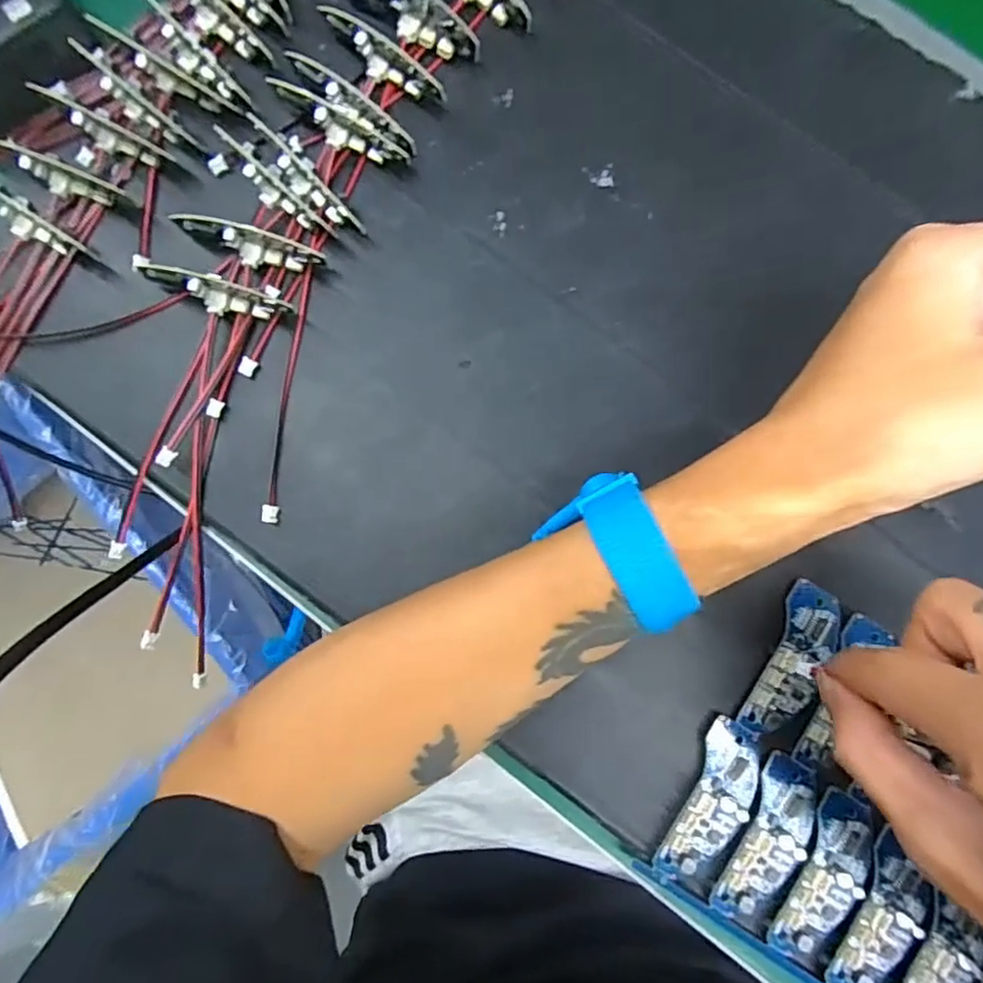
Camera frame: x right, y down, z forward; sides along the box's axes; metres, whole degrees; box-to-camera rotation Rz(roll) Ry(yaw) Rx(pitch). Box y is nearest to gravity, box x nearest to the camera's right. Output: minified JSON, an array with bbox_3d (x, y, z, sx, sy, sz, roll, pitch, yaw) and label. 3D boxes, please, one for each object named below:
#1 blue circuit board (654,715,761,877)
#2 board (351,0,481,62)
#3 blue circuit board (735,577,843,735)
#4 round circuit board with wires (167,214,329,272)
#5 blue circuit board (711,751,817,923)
[{"bbox_3d":[0.089,0.125,0.240,0.024,0.009,0.063,26,85,2],"label":"blue circuit board"},{"bbox_3d":[-0.036,-0.209,0.264,0.063,0.026,0.013,22,85,1],"label":"board"},{"bbox_3d":[0.124,0.069,0.247,0.023,0.006,0.063,24,85,2],"label":"blue circuit board"},{"bbox_3d":[-0.102,-0.103,0.255,0.059,0.030,0.010,13,85,1],"label":"round circuit board with wires"},{"bbox_3d":[0.110,0.139,0.237,0.027,0.004,0.064,30,85,2],"label":"blue circuit board"}]

